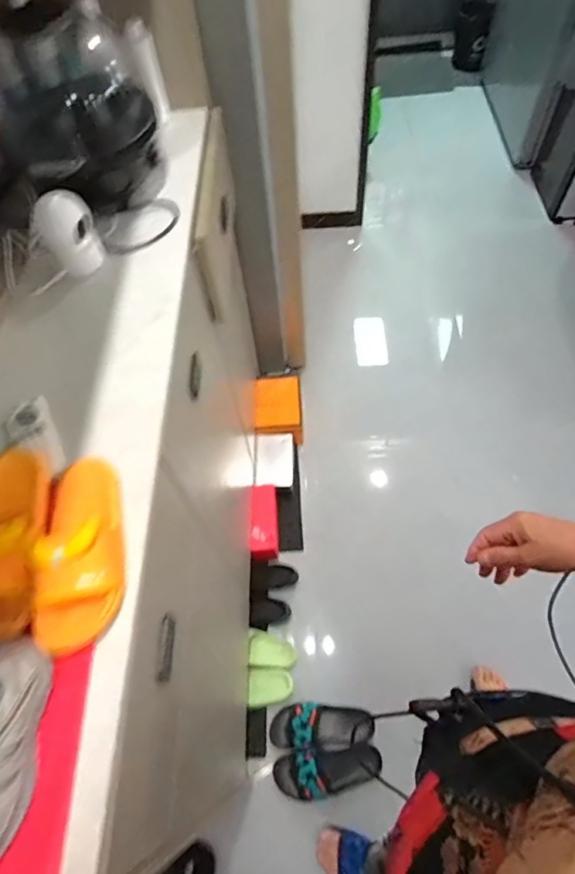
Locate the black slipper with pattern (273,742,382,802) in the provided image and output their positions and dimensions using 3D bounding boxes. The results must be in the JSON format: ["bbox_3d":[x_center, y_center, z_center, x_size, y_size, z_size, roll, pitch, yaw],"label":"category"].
[{"bbox_3d":[0.104,0.825,1.205,0.270,0.070,0.104,-4,56,-3],"label":"black slipper with pattern"}]

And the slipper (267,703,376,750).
[{"bbox_3d":[0.086,0.743,1.263,0.269,0.079,0.103,-2,56,-1],"label":"slipper"}]

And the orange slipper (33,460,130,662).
[{"bbox_3d":[-0.206,0.105,0.489,0.076,0.059,0.188,-3,56,-2],"label":"orange slipper"}]

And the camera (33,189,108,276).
[{"bbox_3d":[-0.308,-0.291,0.695,0.075,0.097,0.074,-24,59,-15],"label":"camera"}]

